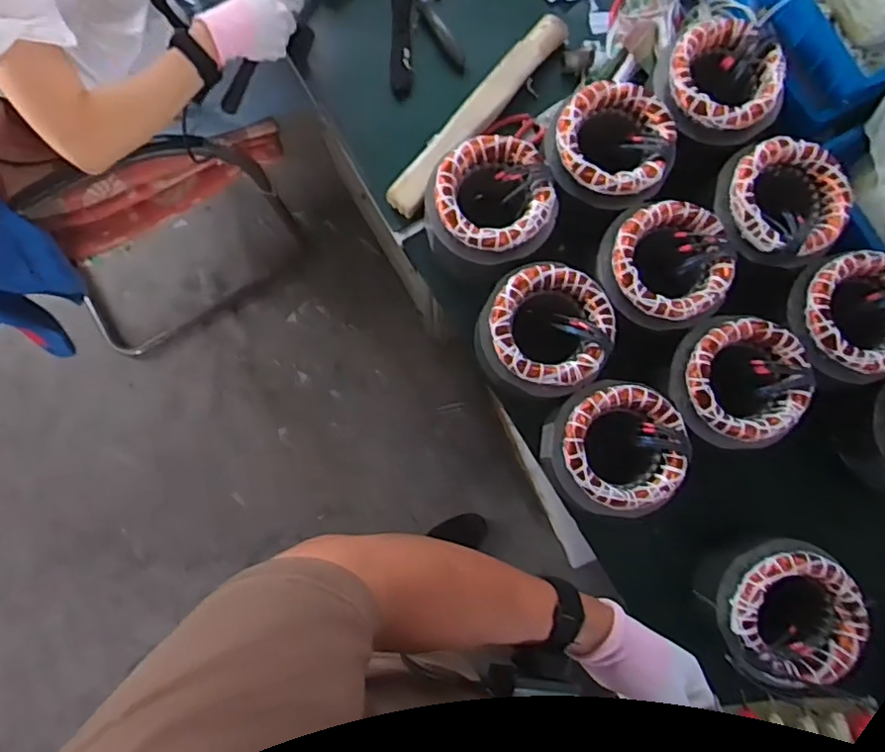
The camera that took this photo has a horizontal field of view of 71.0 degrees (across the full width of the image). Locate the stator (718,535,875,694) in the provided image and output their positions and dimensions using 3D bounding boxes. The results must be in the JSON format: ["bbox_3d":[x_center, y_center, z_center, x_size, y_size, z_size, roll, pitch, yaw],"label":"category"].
[{"bbox_3d":[0.369,0.255,0.657,0.138,0.080,0.134,0,82,0],"label":"stator"}]

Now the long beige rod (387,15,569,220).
[{"bbox_3d":[0.048,-0.349,0.816,0.043,0.031,0.339,39,84,5],"label":"long beige rod"}]

